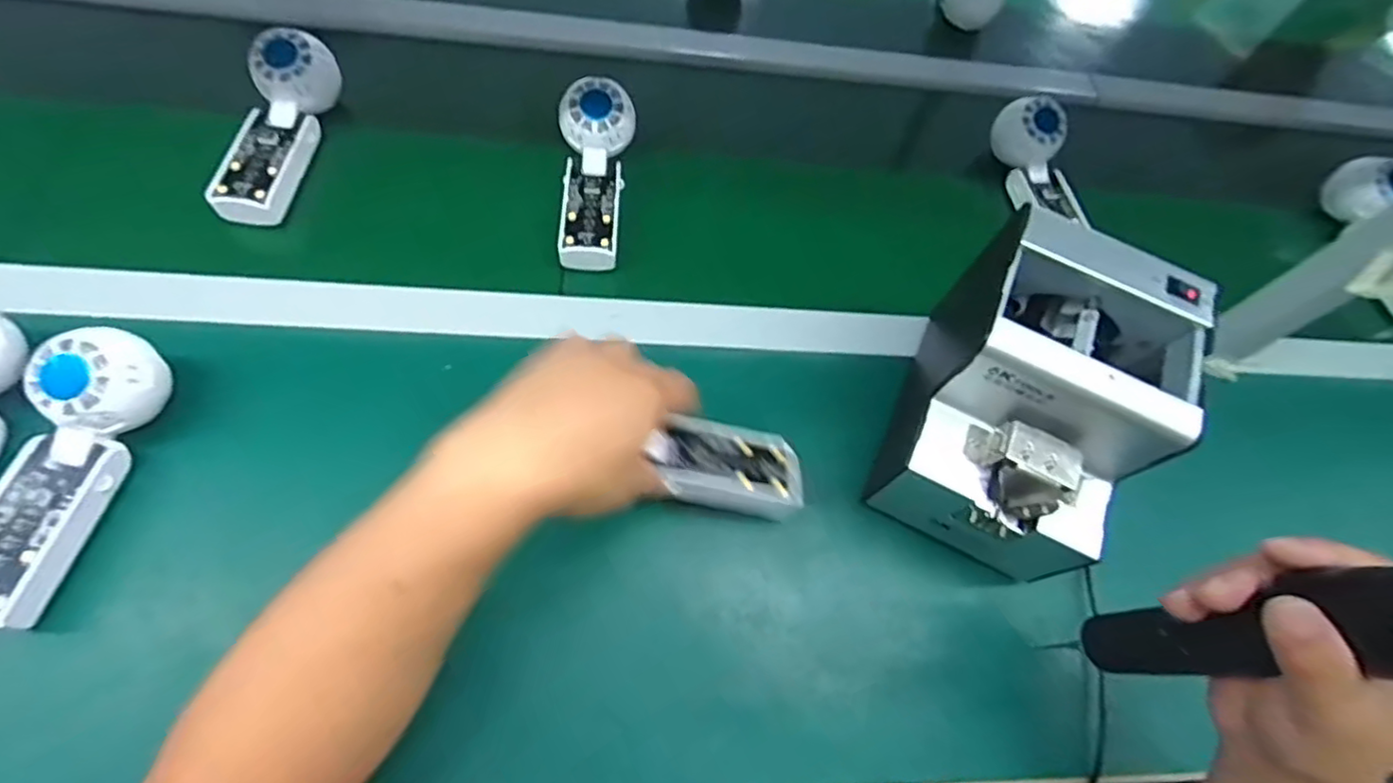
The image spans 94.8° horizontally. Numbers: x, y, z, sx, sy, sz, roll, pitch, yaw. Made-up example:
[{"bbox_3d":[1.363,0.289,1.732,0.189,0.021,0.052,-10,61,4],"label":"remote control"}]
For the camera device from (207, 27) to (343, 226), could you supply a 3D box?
[{"bbox_3d":[-0.338,-0.213,0.508,0.048,0.055,0.161,5,63,3],"label":"camera device"}]

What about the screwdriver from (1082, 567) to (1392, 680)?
[{"bbox_3d":[0.260,0.114,0.299,0.030,0.201,0.037,15,63,-7],"label":"screwdriver"}]

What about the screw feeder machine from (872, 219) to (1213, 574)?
[{"bbox_3d":[0.218,0.008,0.420,0.137,0.144,0.173,22,65,12],"label":"screw feeder machine"}]

